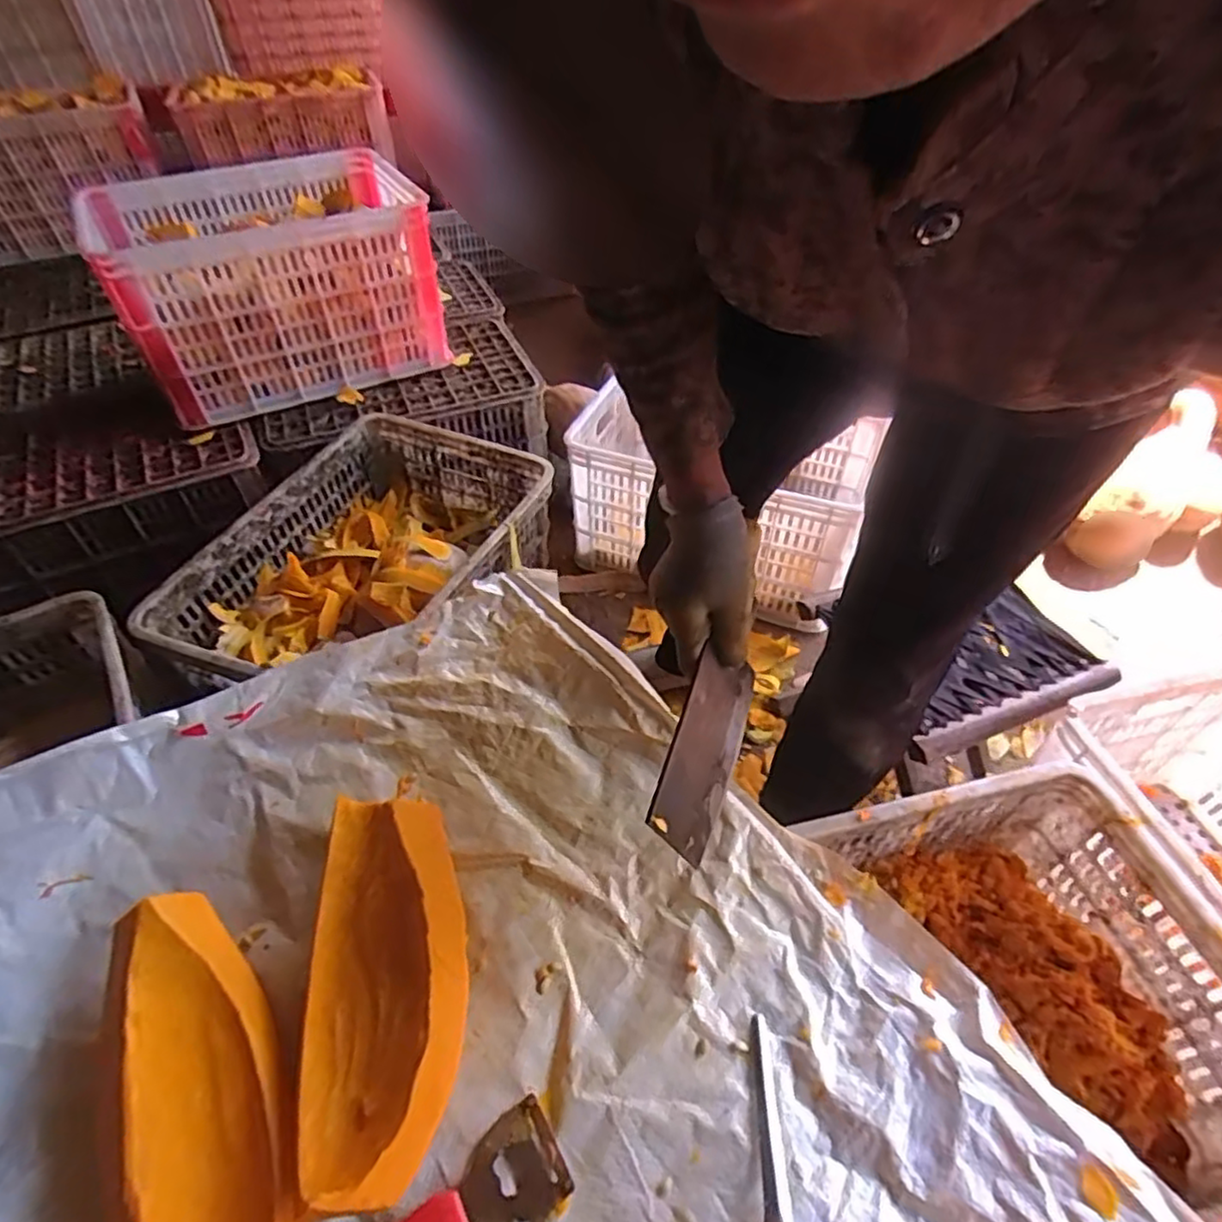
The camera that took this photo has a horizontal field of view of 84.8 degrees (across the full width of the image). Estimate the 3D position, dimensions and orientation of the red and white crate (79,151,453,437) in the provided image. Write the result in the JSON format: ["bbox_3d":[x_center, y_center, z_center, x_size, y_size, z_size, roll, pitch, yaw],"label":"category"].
[{"bbox_3d":[-0.608,-0.604,1.248,0.512,0.294,0.389,-21,50,-17],"label":"red and white crate"}]

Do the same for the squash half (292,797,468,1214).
[{"bbox_3d":[-0.162,0.258,0.468,0.120,0.066,0.247,-9,47,-7],"label":"squash half"}]

